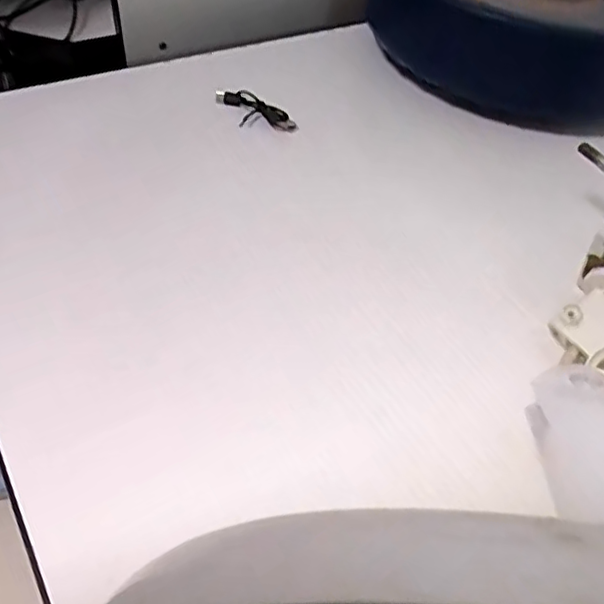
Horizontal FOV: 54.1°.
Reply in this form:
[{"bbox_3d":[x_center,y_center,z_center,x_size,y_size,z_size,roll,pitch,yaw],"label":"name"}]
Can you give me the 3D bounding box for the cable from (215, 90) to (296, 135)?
[{"bbox_3d":[-0.037,-0.151,0.475,0.032,0.017,0.065,-34,60,-30],"label":"cable"}]

